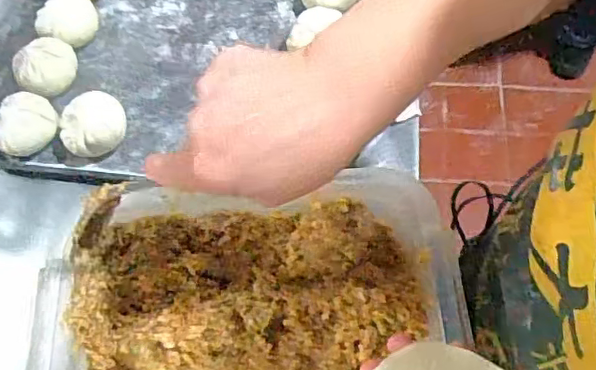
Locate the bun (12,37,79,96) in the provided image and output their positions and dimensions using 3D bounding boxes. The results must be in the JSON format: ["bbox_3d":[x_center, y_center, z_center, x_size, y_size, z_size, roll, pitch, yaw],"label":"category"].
[{"bbox_3d":[-0.279,-0.129,0.653,0.066,0.041,0.063,-2,62,3],"label":"bun"}]

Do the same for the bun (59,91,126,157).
[{"bbox_3d":[-0.211,-0.059,0.612,0.069,0.056,0.055,-37,66,-14],"label":"bun"}]

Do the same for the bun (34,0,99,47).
[{"bbox_3d":[-0.268,-0.195,0.688,0.058,0.038,0.065,-3,62,3],"label":"bun"}]

